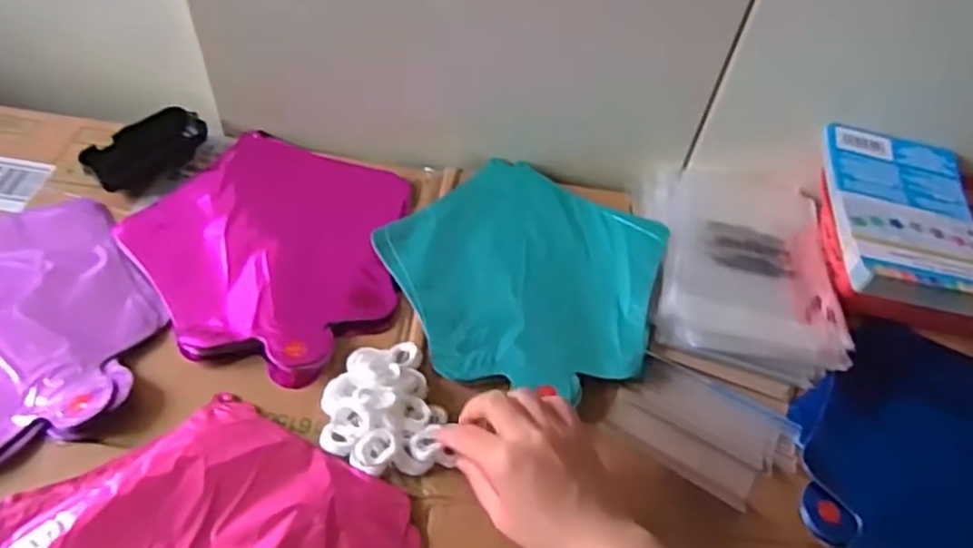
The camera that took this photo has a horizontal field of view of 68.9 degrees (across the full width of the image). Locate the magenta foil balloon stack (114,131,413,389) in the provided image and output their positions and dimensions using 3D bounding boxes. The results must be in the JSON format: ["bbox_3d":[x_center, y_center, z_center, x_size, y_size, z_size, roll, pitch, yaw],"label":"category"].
[{"bbox_3d":[-0.184,-0.028,0.605,0.227,0.019,0.236,13,52,6],"label":"magenta foil balloon stack"}]

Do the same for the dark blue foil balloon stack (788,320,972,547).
[{"bbox_3d":[0.352,0.145,0.528,0.235,0.023,0.214,12,52,5],"label":"dark blue foil balloon stack"}]

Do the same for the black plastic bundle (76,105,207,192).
[{"bbox_3d":[-0.307,-0.114,0.649,0.049,0.025,0.107,36,58,22],"label":"black plastic bundle"}]

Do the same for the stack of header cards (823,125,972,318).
[{"bbox_3d":[0.337,-0.046,0.561,0.115,0.027,0.195,11,52,2],"label":"stack of header cards"}]

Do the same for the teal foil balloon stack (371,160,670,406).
[{"bbox_3d":[0.034,0.000,0.602,0.232,0.020,0.222,39,59,24],"label":"teal foil balloon stack"}]

